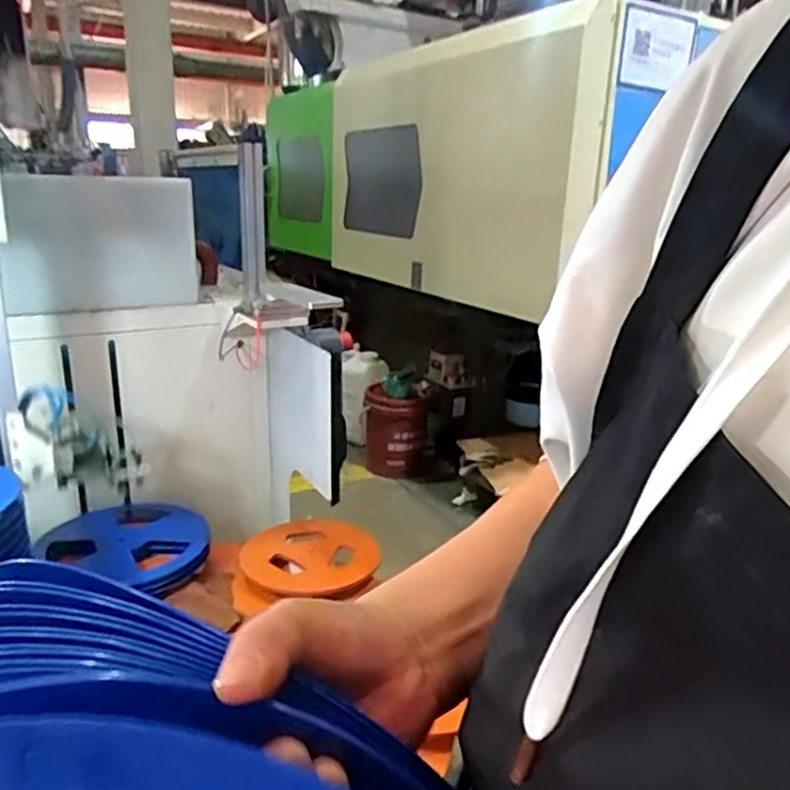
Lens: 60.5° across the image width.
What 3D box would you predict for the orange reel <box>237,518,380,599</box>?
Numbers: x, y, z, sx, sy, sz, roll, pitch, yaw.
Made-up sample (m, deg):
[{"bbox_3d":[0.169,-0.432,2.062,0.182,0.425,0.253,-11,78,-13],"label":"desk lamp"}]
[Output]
[{"bbox_3d":[-0.168,0.321,1.348,0.263,0.042,0.257,2,15,-1],"label":"orange reel"}]

